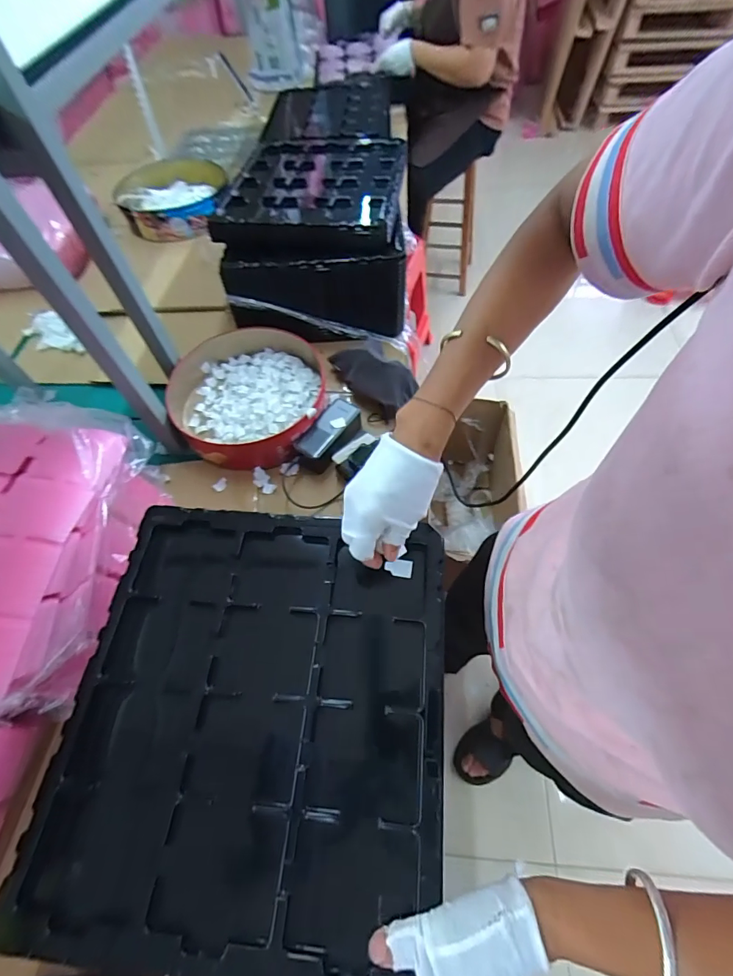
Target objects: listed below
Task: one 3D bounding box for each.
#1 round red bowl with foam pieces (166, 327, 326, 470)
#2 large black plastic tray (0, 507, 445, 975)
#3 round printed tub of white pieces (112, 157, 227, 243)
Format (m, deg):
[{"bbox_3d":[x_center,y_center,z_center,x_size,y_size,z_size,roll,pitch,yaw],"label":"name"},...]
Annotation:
[{"bbox_3d":[-0.221,-0.169,0.797,0.268,0.067,0.271,-2,59,3],"label":"round red bowl with foam pieces"},{"bbox_3d":[-0.100,0.193,0.399,0.330,0.016,0.359,4,59,6],"label":"large black plastic tray"},{"bbox_3d":[-0.535,-0.786,1.170,0.282,0.087,0.247,-8,59,-1],"label":"round printed tub of white pieces"}]

